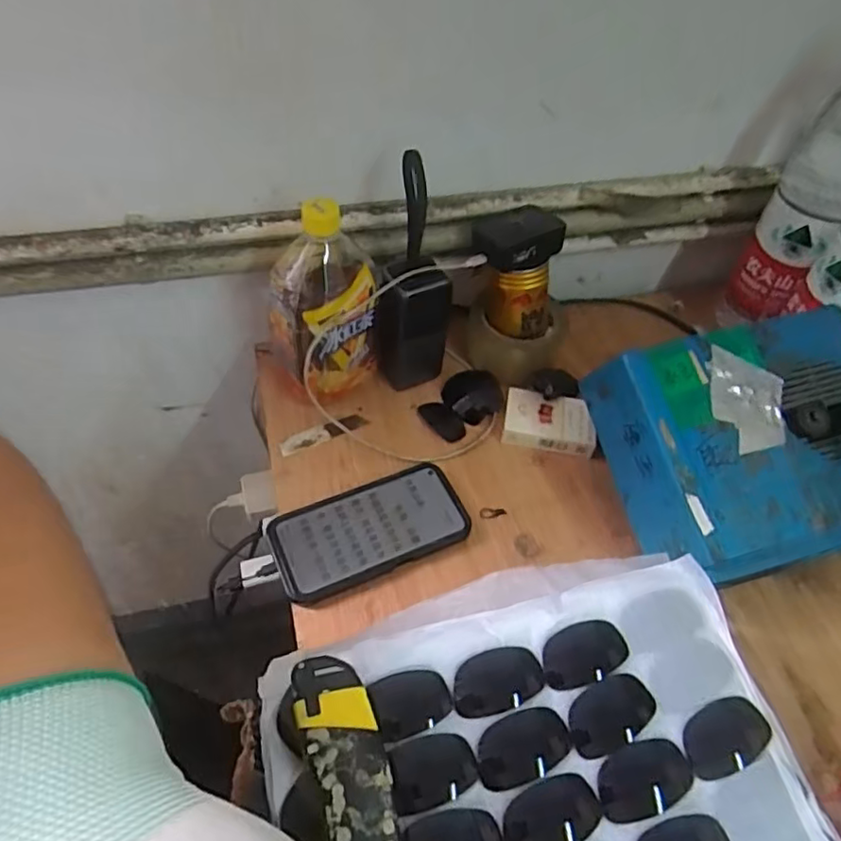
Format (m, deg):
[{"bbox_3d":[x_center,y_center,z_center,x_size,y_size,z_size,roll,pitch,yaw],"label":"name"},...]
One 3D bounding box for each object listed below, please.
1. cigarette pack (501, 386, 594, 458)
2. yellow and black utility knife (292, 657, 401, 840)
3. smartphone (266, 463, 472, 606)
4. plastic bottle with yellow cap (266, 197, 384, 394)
[{"bbox_3d":[0.127,0.003,0.619,0.088,0.024,0.059,10,51,3],"label":"cigarette pack"},{"bbox_3d":[-0.029,0.194,0.303,0.037,0.018,0.155,-12,54,-14],"label":"yellow and black utility knife"},{"bbox_3d":[-0.042,0.094,0.538,0.164,0.013,0.081,-18,55,-19],"label":"smartphone"},{"bbox_3d":[-0.087,-0.106,0.574,0.096,0.199,0.105,-4,52,-8],"label":"plastic bottle with yellow cap"}]

